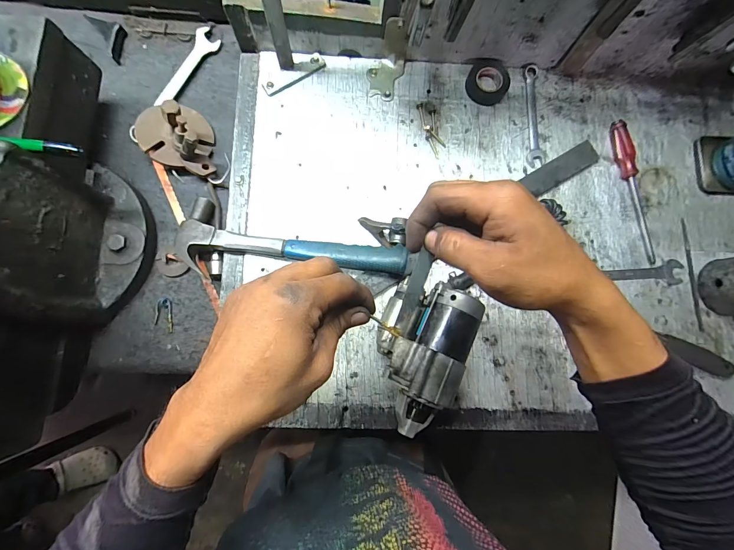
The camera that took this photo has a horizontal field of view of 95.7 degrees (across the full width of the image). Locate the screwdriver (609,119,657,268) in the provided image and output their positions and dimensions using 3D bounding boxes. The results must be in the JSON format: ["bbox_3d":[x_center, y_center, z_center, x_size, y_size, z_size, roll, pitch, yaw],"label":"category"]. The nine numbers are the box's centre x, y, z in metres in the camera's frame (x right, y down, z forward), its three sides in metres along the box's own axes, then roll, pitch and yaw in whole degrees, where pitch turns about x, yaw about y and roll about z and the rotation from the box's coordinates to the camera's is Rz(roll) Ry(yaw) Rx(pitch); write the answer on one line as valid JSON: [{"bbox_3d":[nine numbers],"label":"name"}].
[{"bbox_3d":[0.431,-0.136,0.530,0.024,0.026,0.235,-11,83,-5],"label":"screwdriver"}]

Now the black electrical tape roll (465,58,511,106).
[{"bbox_3d":[0.199,-0.317,0.544,0.068,0.020,0.067,0,82,-3],"label":"black electrical tape roll"}]

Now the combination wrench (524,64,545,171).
[{"bbox_3d":[0.276,-0.260,0.545,0.029,0.010,0.173,3,82,-3],"label":"combination wrench"}]

